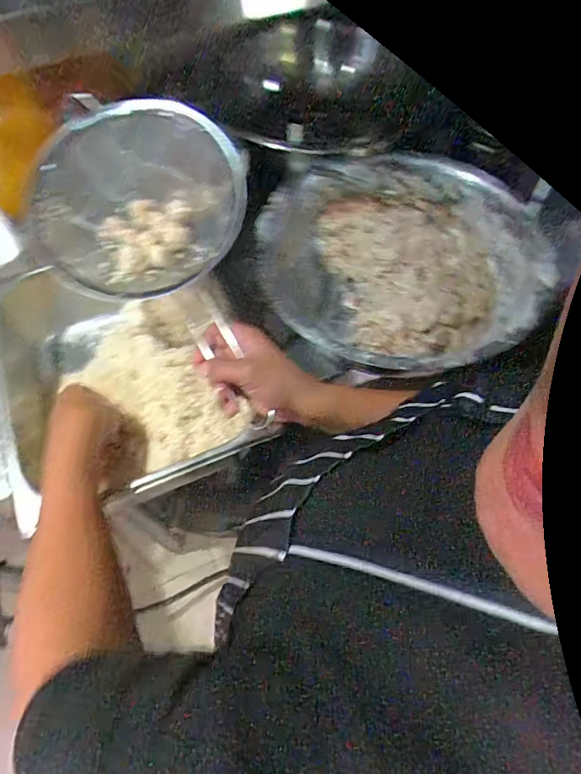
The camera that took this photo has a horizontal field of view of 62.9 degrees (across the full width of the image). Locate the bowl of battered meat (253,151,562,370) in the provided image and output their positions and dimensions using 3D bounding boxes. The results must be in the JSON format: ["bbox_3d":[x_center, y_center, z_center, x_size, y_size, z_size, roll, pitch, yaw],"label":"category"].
[{"bbox_3d":[0.153,-0.168,0.628,0.343,0.126,0.332,0,62,1],"label":"bowl of battered meat"}]

